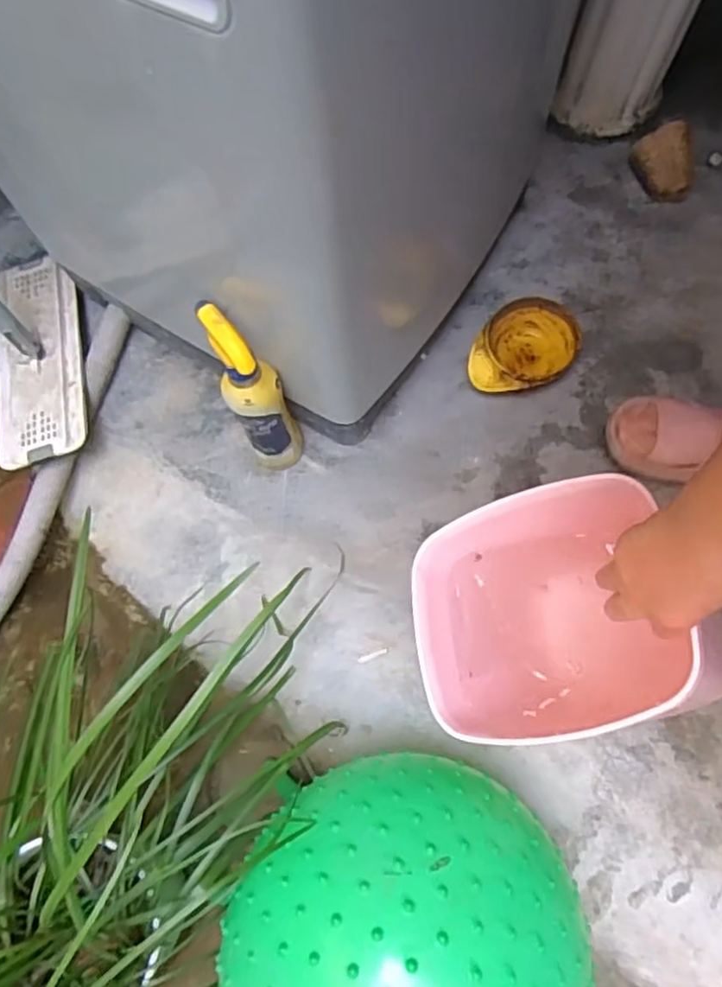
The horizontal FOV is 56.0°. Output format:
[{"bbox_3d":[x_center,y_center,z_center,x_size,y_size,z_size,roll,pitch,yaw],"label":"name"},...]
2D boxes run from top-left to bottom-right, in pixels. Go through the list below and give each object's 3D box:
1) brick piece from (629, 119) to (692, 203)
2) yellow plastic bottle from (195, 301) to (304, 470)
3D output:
[{"bbox_3d":[0.432,-0.462,0.967,0.072,0.082,0.087,-19,73,-3],"label":"brick piece"},{"bbox_3d":[-0.118,-0.111,0.781,0.063,0.272,0.096,-21,73,-4],"label":"yellow plastic bottle"}]

